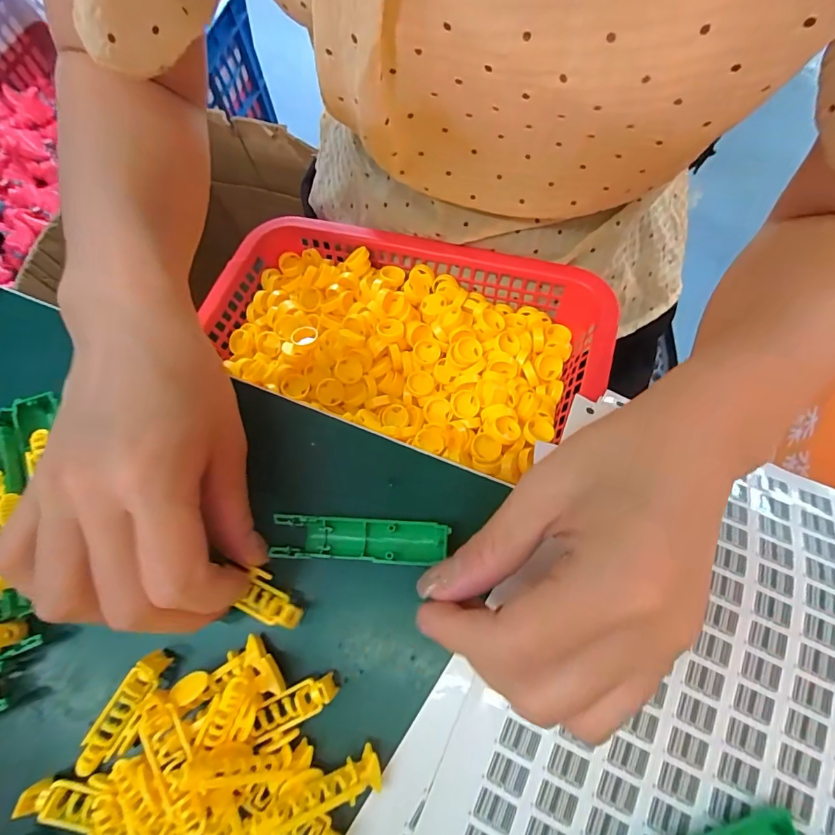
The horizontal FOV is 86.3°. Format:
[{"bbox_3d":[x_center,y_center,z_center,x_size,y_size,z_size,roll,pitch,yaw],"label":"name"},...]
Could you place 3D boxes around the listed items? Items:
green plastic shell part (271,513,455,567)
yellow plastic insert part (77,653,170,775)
[{"bbox_3d":[-0.025,0.055,0.200,0.076,0.006,0.019,3,71,3],"label":"green plastic shell part"},{"bbox_3d":[-0.121,0.119,0.182,0.012,0.012,0.049,33,75,12],"label":"yellow plastic insert part"}]

